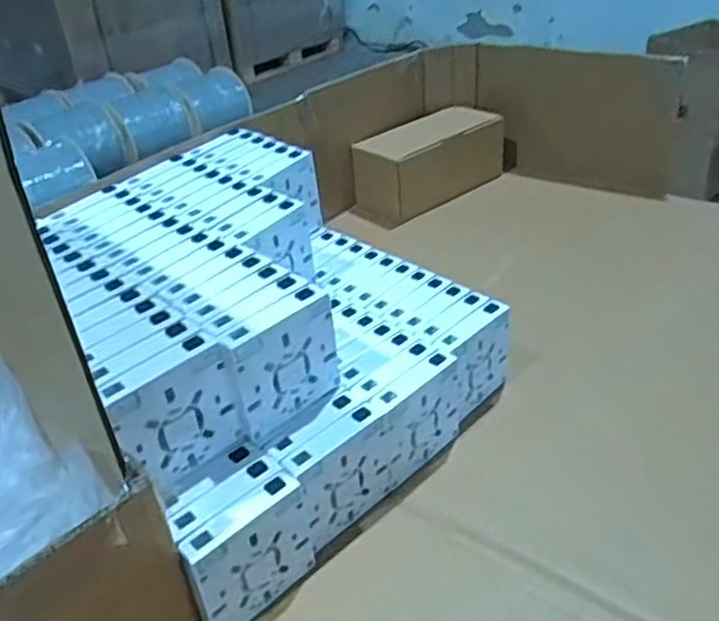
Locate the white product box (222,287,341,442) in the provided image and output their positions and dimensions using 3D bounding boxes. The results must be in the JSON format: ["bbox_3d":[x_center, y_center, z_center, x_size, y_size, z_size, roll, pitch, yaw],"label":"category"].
[{"bbox_3d":[-0.052,0.036,0.496,0.093,0.088,0.023,-29,41,-31],"label":"white product box"}]

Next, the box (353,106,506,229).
[{"bbox_3d":[0.104,-0.214,0.979,0.213,0.104,0.101,-26,39,-28],"label":"box"}]

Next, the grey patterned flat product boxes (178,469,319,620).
[{"bbox_3d":[-0.072,0.165,0.461,0.089,0.083,0.023,-31,42,-34],"label":"grey patterned flat product boxes"}]

